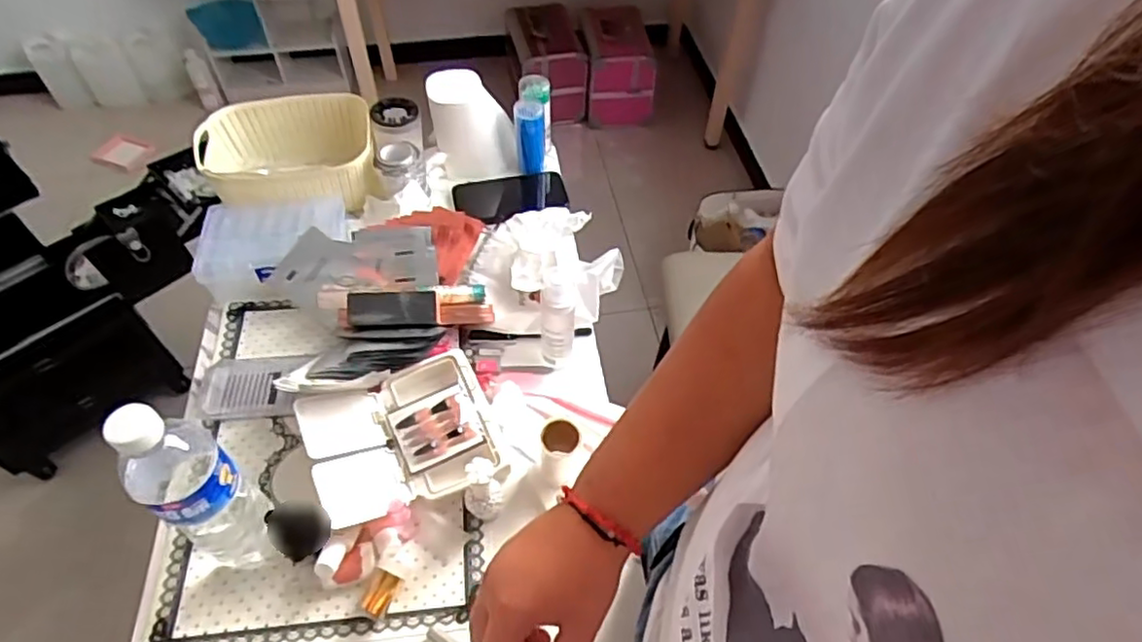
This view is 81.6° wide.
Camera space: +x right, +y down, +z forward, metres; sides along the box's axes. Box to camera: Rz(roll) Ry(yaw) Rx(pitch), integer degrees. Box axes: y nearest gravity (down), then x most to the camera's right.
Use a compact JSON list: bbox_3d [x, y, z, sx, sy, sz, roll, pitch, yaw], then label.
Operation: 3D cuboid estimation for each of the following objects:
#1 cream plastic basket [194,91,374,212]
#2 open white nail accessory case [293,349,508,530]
[{"bbox_3d":[-0.371,-0.209,0.874,0.232,0.094,0.157,-1,53,-2],"label":"cream plastic basket"},{"bbox_3d":[-0.159,0.110,0.635,0.177,0.056,0.133,-24,57,-18],"label":"open white nail accessory case"}]

